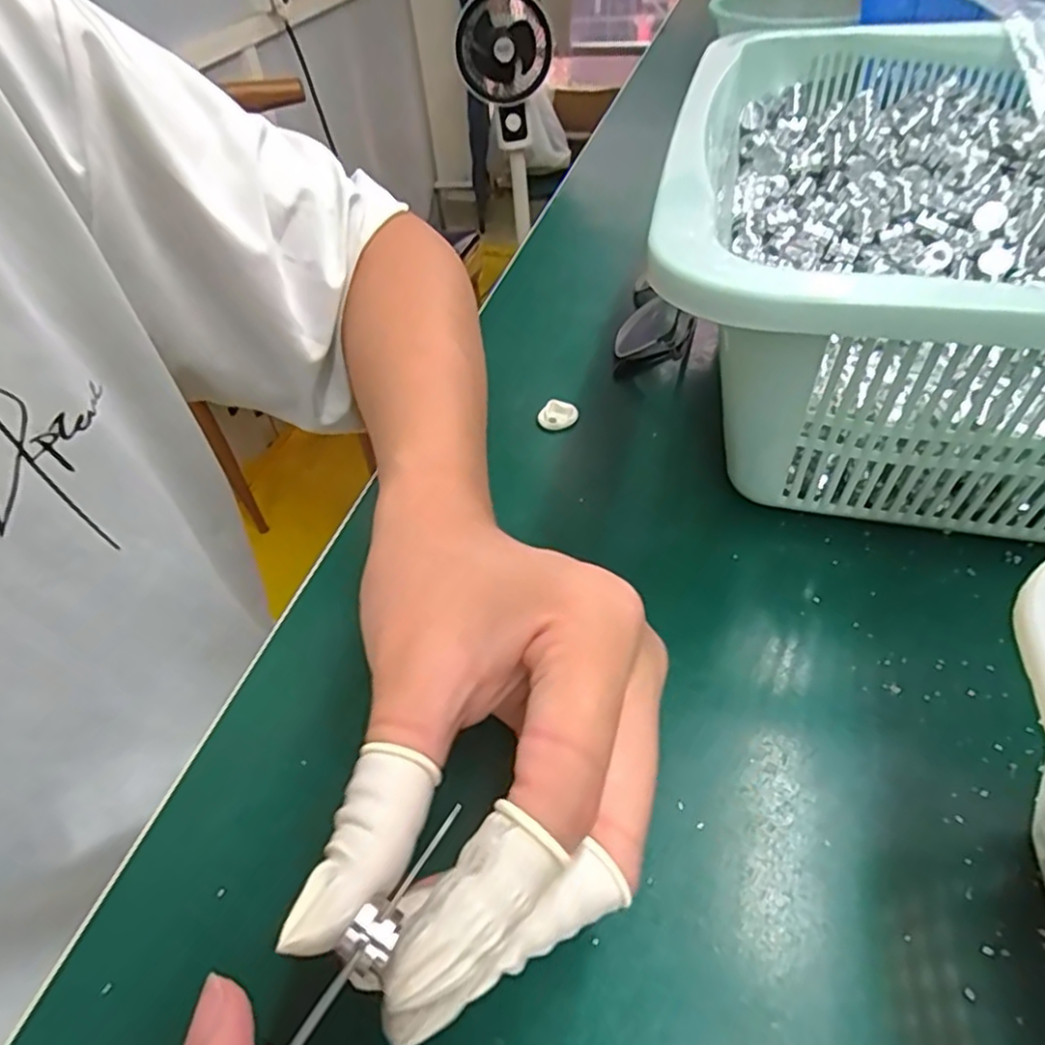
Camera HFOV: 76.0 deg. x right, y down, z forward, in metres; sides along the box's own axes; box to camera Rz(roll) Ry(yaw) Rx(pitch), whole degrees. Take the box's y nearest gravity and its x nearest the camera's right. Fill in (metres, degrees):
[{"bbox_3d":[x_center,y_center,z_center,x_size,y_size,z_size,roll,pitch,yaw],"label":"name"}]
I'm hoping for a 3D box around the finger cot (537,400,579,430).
[{"bbox_3d":[0.018,-0.054,0.338,0.017,0.007,0.017,-4,46,4],"label":"finger cot"}]

